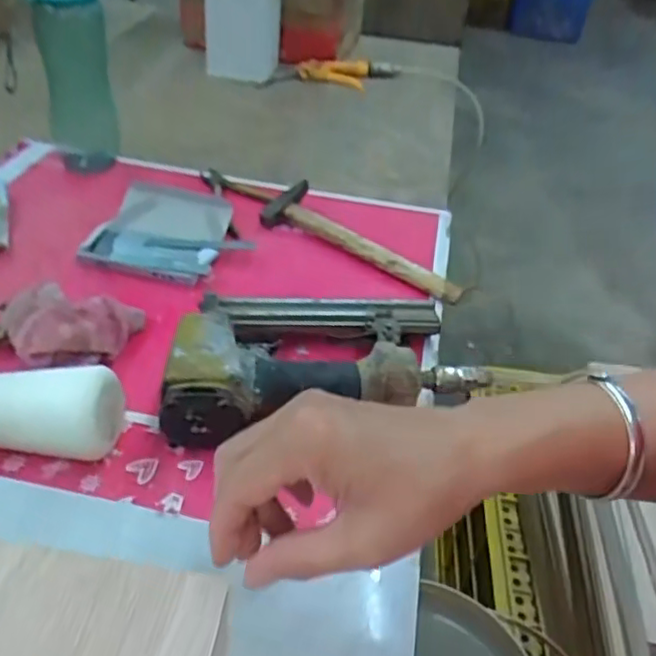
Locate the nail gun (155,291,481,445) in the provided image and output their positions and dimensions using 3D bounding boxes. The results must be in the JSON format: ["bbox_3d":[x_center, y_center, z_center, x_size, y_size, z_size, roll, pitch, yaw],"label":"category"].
[{"bbox_3d":[-0.013,0.016,0.537,0.246,0.058,0.152,-5,40,-16],"label":"nail gun"}]

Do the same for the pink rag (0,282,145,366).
[{"bbox_3d":[-0.229,-0.002,0.544,0.139,0.053,0.076,-1,39,-11],"label":"pink rag"}]

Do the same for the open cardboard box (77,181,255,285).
[{"bbox_3d":[-0.164,-0.101,0.680,0.155,0.035,0.124,14,39,8],"label":"open cardboard box"}]

